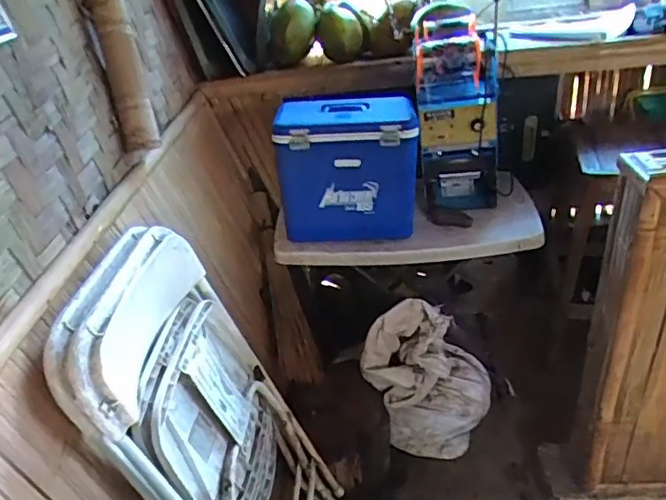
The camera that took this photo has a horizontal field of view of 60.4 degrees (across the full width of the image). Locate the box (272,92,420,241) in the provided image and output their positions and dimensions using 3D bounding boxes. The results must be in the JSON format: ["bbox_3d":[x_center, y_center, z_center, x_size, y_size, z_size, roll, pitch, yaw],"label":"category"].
[{"bbox_3d":[0.044,-0.221,1.554,0.358,0.333,0.229,-2,31,7],"label":"box"}]

